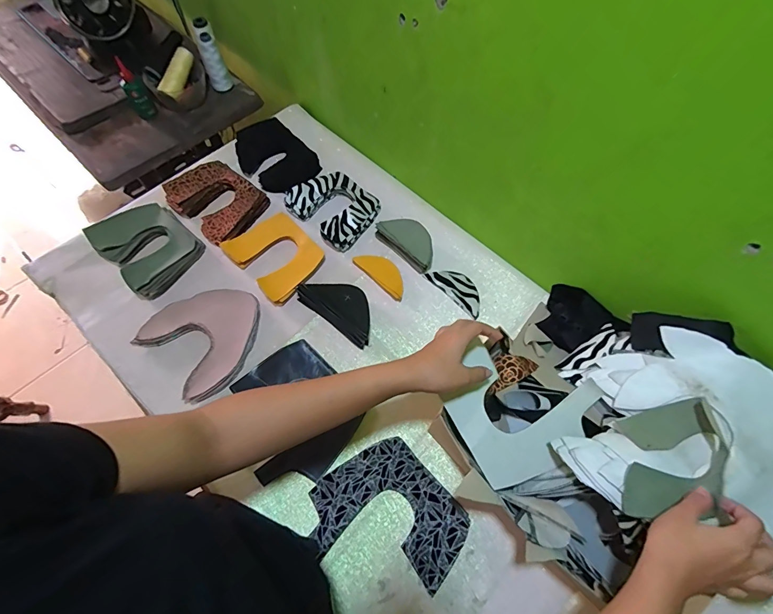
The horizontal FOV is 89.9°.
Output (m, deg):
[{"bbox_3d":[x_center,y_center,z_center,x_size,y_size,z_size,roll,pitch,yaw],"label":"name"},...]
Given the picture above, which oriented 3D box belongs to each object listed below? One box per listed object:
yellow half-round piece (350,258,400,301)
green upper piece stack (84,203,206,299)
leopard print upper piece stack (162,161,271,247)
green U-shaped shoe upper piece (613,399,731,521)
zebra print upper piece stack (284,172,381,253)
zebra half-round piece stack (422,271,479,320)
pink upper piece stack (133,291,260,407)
[{"bbox_3d":[-0.006,-0.059,0.676,0.107,0.017,0.044,42,70,16],"label":"yellow half-round piece"},{"bbox_3d":[-0.412,-0.103,0.679,0.158,0.056,0.133,41,69,16],"label":"green upper piece stack"},{"bbox_3d":[-0.321,-0.200,0.736,0.178,0.045,0.132,38,68,14],"label":"leopard print upper piece stack"},{"bbox_3d":[0.307,0.165,0.429,0.133,0.038,0.092,-14,66,-9],"label":"green U-shaped shoe upper piece"},{"bbox_3d":[-0.094,-0.189,0.723,0.156,0.028,0.128,41,69,16],"label":"zebra print upper piece stack"},{"bbox_3d":[0.126,-0.033,0.675,0.056,0.007,0.112,-40,72,-19],"label":"zebra half-round piece stack"},{"bbox_3d":[-0.283,0.044,0.616,0.164,0.031,0.171,33,67,13],"label":"pink upper piece stack"}]

